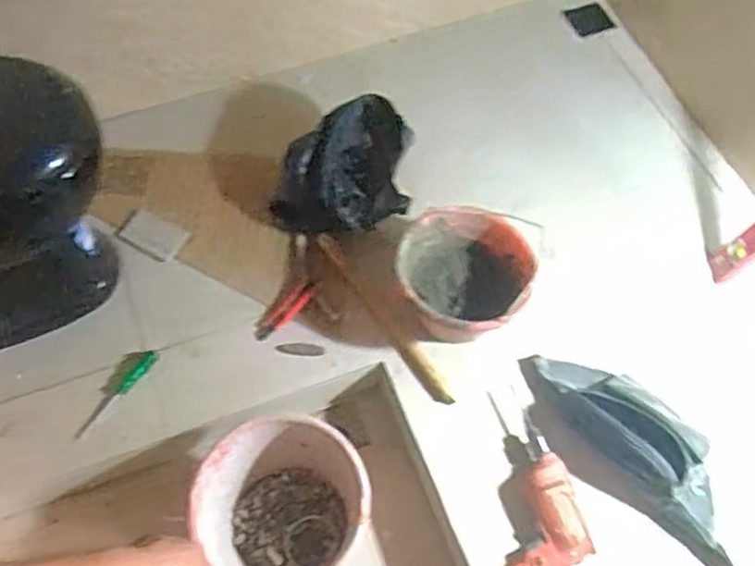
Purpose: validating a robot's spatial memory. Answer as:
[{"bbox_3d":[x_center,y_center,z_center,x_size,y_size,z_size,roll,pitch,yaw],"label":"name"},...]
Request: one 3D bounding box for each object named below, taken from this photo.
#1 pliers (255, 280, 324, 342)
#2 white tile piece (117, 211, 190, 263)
[{"bbox_3d":[-0.176,0.048,1.409,0.157,0.007,0.054,-43,66,-10],"label":"pliers"},{"bbox_3d":[-0.464,-0.097,1.499,0.134,0.013,0.084,25,64,14],"label":"white tile piece"}]

